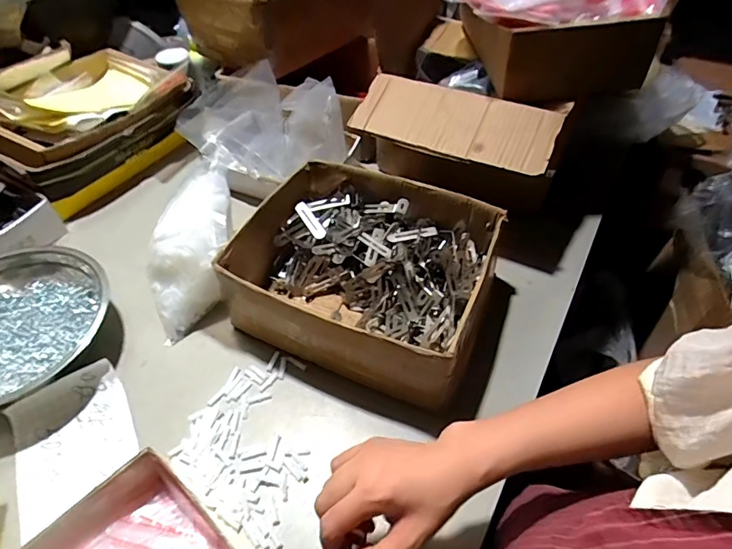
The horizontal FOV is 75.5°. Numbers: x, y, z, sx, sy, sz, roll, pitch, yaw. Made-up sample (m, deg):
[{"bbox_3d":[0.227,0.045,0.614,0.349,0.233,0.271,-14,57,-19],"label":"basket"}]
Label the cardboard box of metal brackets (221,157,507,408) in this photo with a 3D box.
[{"bbox_3d":[-0.002,-0.005,0.641,0.310,0.121,0.263,17,51,15],"label":"cardboard box of metal brackets"}]

